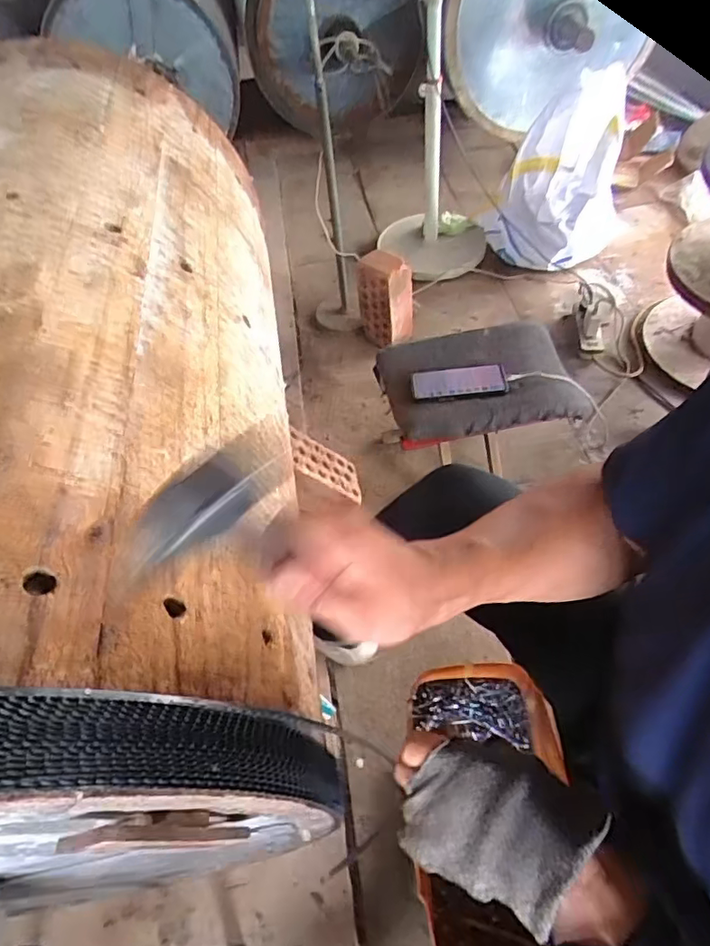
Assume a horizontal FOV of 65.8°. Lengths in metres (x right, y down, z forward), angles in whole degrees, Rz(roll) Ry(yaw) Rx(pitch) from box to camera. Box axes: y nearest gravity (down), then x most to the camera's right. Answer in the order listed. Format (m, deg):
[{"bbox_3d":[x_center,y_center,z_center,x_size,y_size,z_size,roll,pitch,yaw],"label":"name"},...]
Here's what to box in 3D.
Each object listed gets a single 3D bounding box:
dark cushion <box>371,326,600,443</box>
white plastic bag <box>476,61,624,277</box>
[{"bbox_3d":[0.219,-0.165,0.981,0.319,0.061,0.231,-15,52,-1],"label":"dark cushion"},{"bbox_3d":[0.577,-0.806,1.520,0.343,0.408,0.511,13,57,19],"label":"white plastic bag"}]

